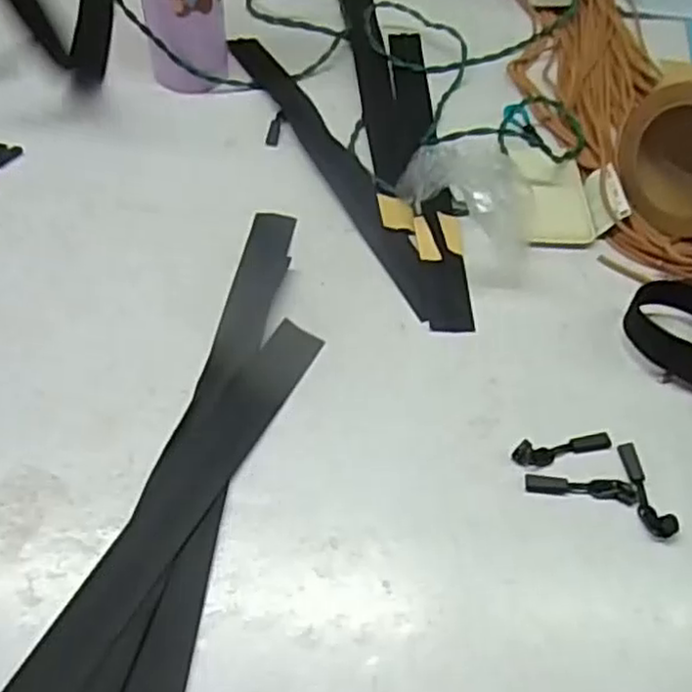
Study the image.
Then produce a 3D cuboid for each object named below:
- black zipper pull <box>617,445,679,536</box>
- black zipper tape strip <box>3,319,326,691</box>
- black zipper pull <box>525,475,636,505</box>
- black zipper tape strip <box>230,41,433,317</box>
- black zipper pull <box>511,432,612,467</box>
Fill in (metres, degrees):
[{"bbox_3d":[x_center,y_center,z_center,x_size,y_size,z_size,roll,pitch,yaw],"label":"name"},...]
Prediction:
[{"bbox_3d":[0.170,0.081,0.411,0.016,0.005,0.058,-7,55,-10],"label":"black zipper pull"},{"bbox_3d":[-0.109,0.114,0.365,0.037,0.005,0.347,24,56,12],"label":"black zipper tape strip"},{"bbox_3d":[0.134,0.080,0.412,0.061,0.004,0.014,9,54,2],"label":"black zipper pull"},{"bbox_3d":[-0.014,-0.152,0.568,0.034,0.004,0.338,-20,58,-18],"label":"black zipper tape strip"},{"bbox_3d":[0.128,0.060,0.424,0.062,0.007,0.014,-7,55,-10],"label":"black zipper pull"}]

